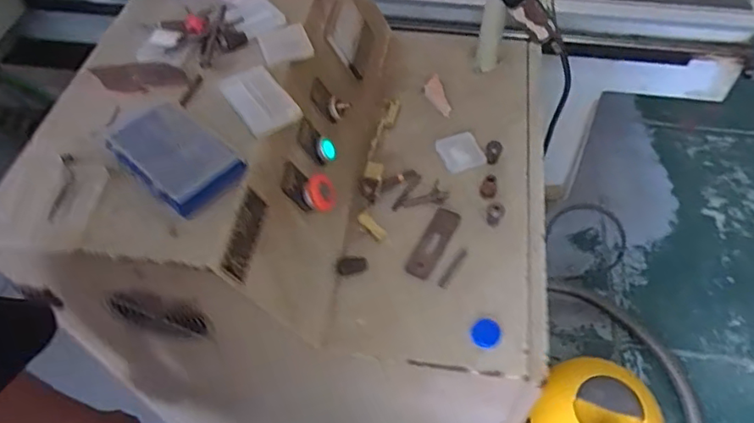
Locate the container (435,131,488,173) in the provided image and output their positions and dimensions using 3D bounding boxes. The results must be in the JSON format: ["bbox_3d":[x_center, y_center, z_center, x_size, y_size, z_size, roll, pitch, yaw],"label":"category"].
[{"bbox_3d":[0.108,-0.078,0.743,0.053,0.009,0.057,-14,55,-10],"label":"container"}]

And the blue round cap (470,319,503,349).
[{"bbox_3d":[0.116,0.130,0.600,0.031,0.007,0.029,0,54,0],"label":"blue round cap"}]

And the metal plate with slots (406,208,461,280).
[{"bbox_3d":[0.066,0.037,0.669,0.031,0.006,0.104,25,54,13],"label":"metal plate with slots"}]

